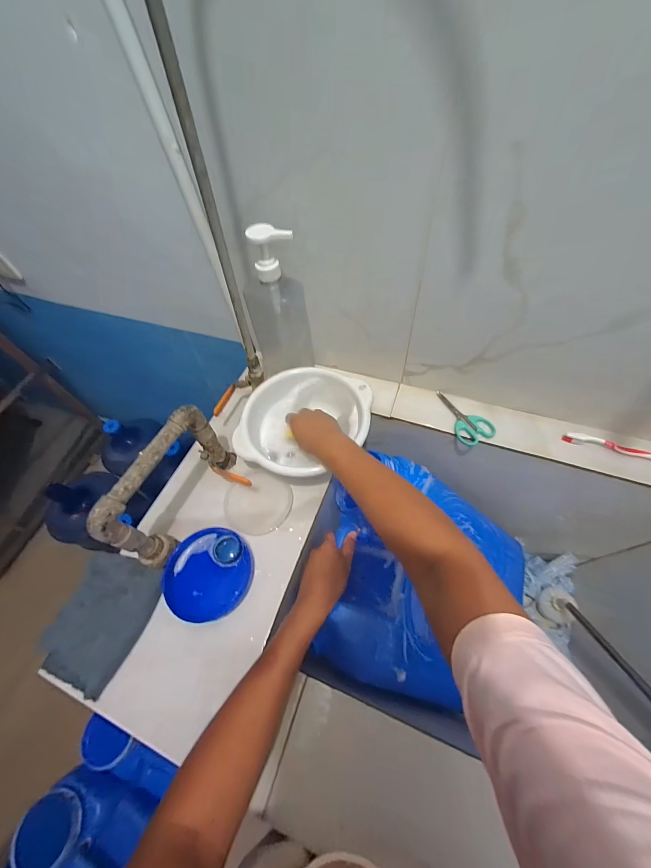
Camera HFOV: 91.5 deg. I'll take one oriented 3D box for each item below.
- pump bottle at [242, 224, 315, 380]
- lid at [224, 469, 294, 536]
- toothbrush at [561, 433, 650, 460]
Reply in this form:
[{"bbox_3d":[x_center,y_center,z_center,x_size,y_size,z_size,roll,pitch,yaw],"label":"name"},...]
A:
[{"bbox_3d":[-0.078,-0.204,0.533,0.101,0.259,0.060,-15,58,-5],"label":"pump bottle"},{"bbox_3d":[-0.109,0.110,0.515,0.107,0.007,0.103,-2,57,3],"label":"lid"},{"bbox_3d":[0.483,0.028,0.504,0.184,0.021,0.017,17,60,15],"label":"toothbrush"}]

